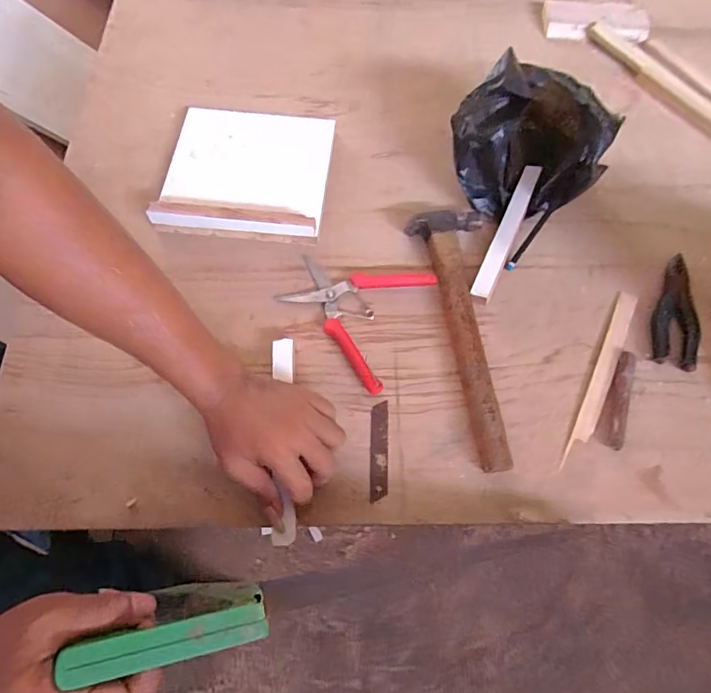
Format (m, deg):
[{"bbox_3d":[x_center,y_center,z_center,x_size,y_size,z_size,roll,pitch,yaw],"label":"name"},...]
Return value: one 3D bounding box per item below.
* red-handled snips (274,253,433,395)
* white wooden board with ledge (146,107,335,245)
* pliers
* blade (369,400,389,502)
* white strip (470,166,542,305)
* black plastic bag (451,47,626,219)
[{"bbox_3d":[-0.009,-0.046,0.526,0.151,0.016,0.151,26,72,10],"label":"red-handled snips"},{"bbox_3d":[-0.138,-0.231,0.590,0.204,0.039,0.201,5,69,2],"label":"white wooden board with ledge"},{"bbox_3d":[0.374,-0.040,0.535,0.051,0.007,0.139,17,70,6],"label":"pliers"},{"bbox_3d":[0.025,0.106,0.476,0.019,0.004,0.099,1,69,1],"label":"blade"},{"bbox_3d":[0.185,-0.139,0.562,0.024,0.021,0.198,24,71,9],"label":"white strip"},{"bbox_3d":[0.200,-0.236,0.551,0.167,0.130,0.120,5,69,2],"label":"black plastic bag"}]

